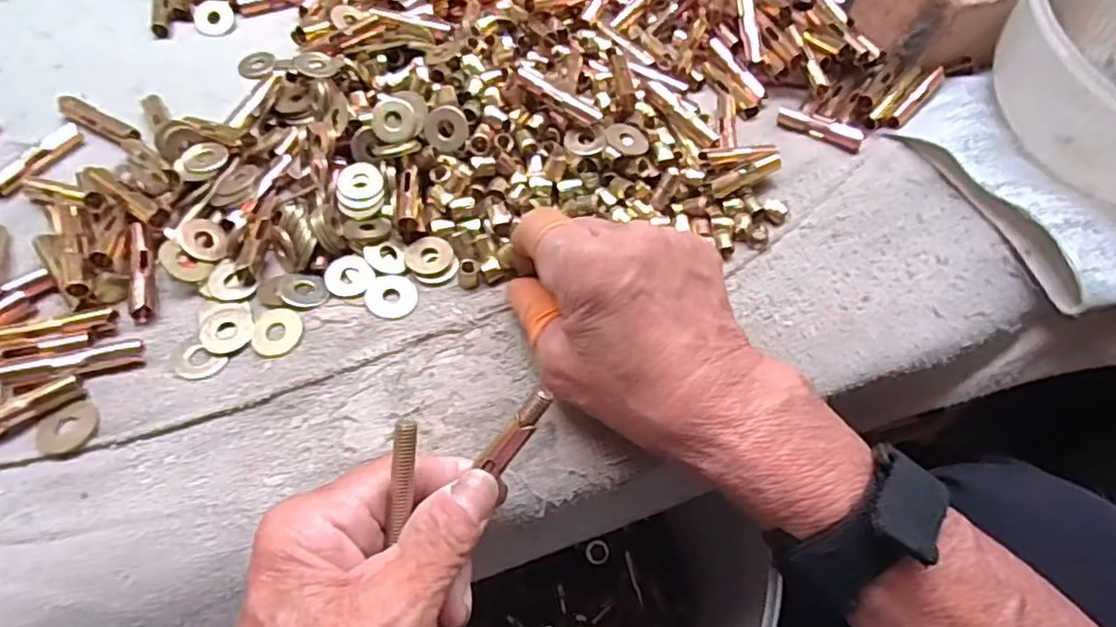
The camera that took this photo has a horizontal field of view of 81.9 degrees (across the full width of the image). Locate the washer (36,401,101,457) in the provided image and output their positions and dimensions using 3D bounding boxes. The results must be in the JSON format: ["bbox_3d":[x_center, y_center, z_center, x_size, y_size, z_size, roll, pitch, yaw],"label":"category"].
[{"bbox_3d":[-0.188,0.044,0.246,0.022,0.004,0.019,-29,64,-20],"label":"washer"}]

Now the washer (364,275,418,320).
[{"bbox_3d":[-0.075,-0.007,0.289,0.022,0.004,0.022,-9,66,-21],"label":"washer"}]

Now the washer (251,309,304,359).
[{"bbox_3d":[-0.119,0.008,0.274,0.022,0.004,0.022,-1,70,4],"label":"washer"}]

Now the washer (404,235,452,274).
[{"bbox_3d":[-0.060,-0.028,0.301,0.021,0.005,0.019,-11,59,-11],"label":"washer"}]

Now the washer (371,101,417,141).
[{"bbox_3d":[-0.081,-0.095,0.316,0.021,0.004,0.020,0,89,-1],"label":"washer"}]

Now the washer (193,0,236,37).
[{"bbox_3d":[-0.206,-0.178,0.387,0.023,0.004,0.027,-17,74,-9],"label":"washer"}]

